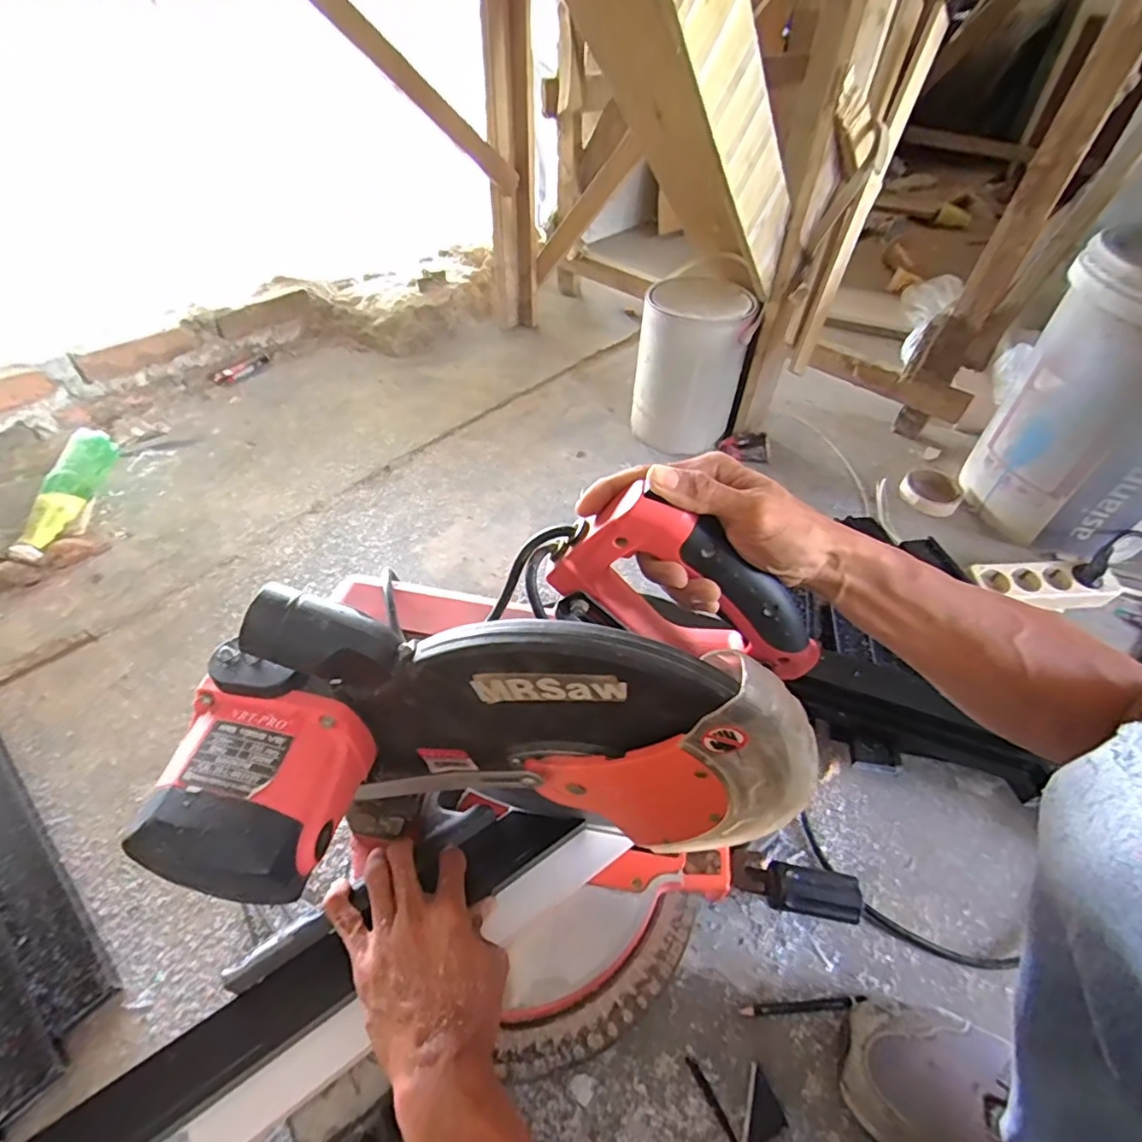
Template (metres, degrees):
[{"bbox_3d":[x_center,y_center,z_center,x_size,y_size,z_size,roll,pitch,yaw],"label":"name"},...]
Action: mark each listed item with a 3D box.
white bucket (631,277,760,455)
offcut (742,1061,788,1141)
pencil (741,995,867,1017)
[{"bbox_3d":[0.194,-0.337,0.970,0.169,0.241,0.157,3,48,-3],"label":"white bucket"},{"bbox_3d":[0.140,0.413,0.447,0.036,0.004,0.040,-26,38,-4],"label":"offcut"},{"bbox_3d":[0.199,0.373,0.495,0.106,0.013,0.008,0,48,-6],"label":"pencil"}]

